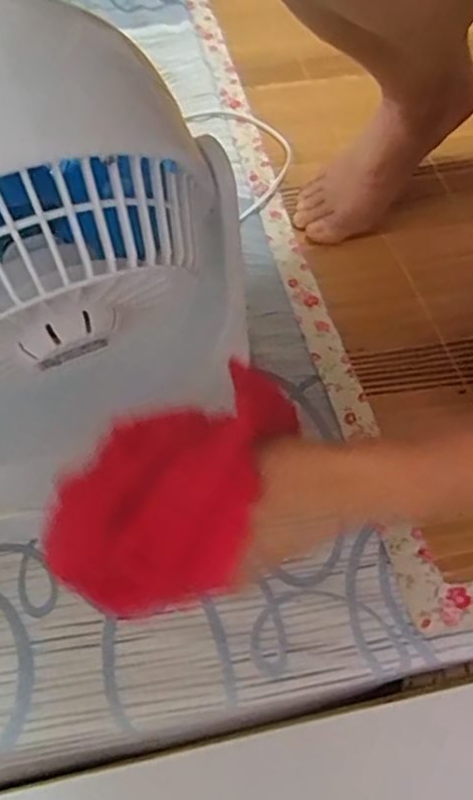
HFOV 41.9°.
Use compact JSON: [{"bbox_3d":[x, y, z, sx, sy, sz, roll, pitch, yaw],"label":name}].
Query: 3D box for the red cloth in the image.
[{"bbox_3d":[-0.030,0.036,0.290,0.093,0.045,0.125,26,60,14],"label":"red cloth"}]

